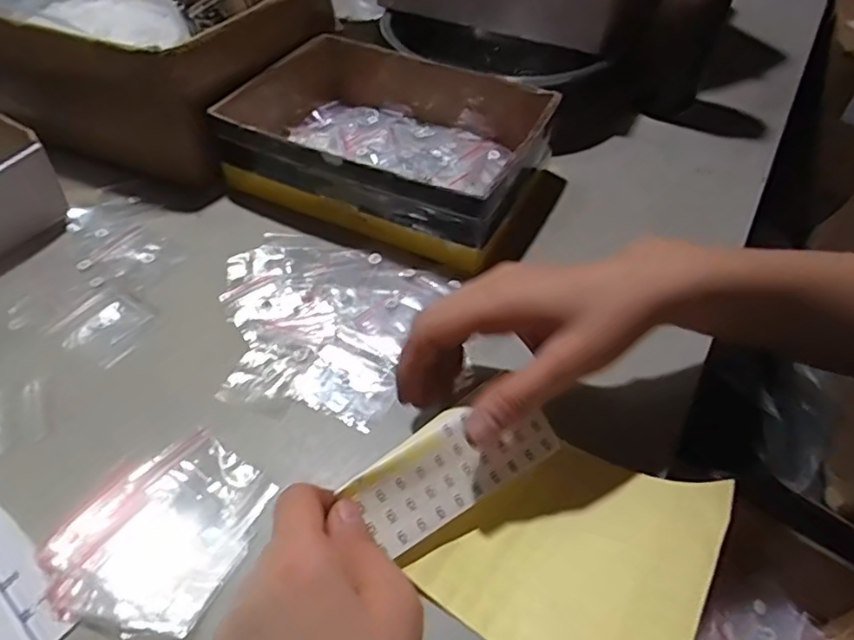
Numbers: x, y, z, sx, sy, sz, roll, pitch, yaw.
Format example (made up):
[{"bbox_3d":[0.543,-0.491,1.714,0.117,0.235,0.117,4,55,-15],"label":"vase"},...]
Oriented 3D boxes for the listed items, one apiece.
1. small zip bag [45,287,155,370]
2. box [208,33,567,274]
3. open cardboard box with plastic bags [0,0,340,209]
[{"bbox_3d":[-0.227,0.004,0.421,0.057,0.005,0.054,24,52,18],"label":"small zip bag"},{"bbox_3d":[-0.035,-0.163,0.528,0.267,0.069,0.189,20,51,15],"label":"box"},{"bbox_3d":[-0.280,-0.290,0.584,0.322,0.143,0.279,21,52,16],"label":"open cardboard box with plastic bags"}]

